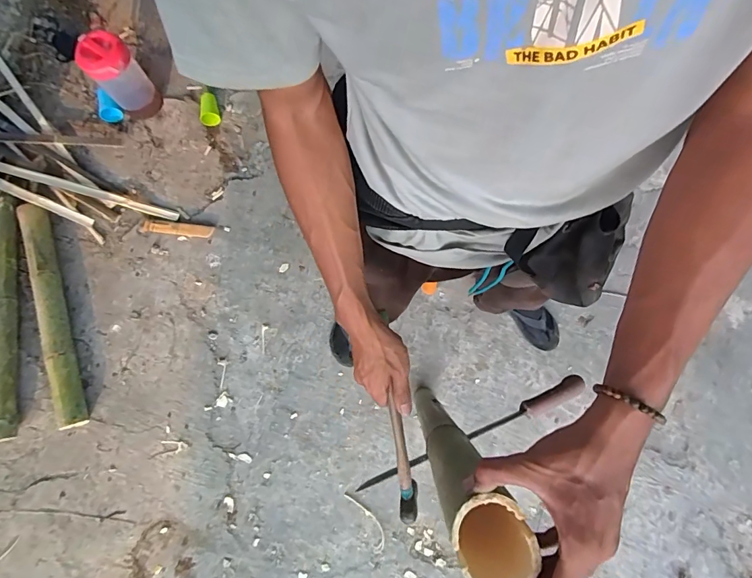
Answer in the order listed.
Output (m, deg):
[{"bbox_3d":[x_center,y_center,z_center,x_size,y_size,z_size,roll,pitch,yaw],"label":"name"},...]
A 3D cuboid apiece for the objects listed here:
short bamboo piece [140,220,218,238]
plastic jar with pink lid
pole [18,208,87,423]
[{"bbox_3d":[-0.710,-0.217,1.488,0.264,0.017,0.046,6,77,2],"label":"short bamboo piece"},{"bbox_3d":[-0.881,-0.736,1.462,0.149,0.286,0.177,-33,79,-6],"label":"plastic jar with pink lid"},{"bbox_3d":[-1.085,0.071,1.384,0.090,0.106,0.784,-19,77,-3],"label":"pole"}]

